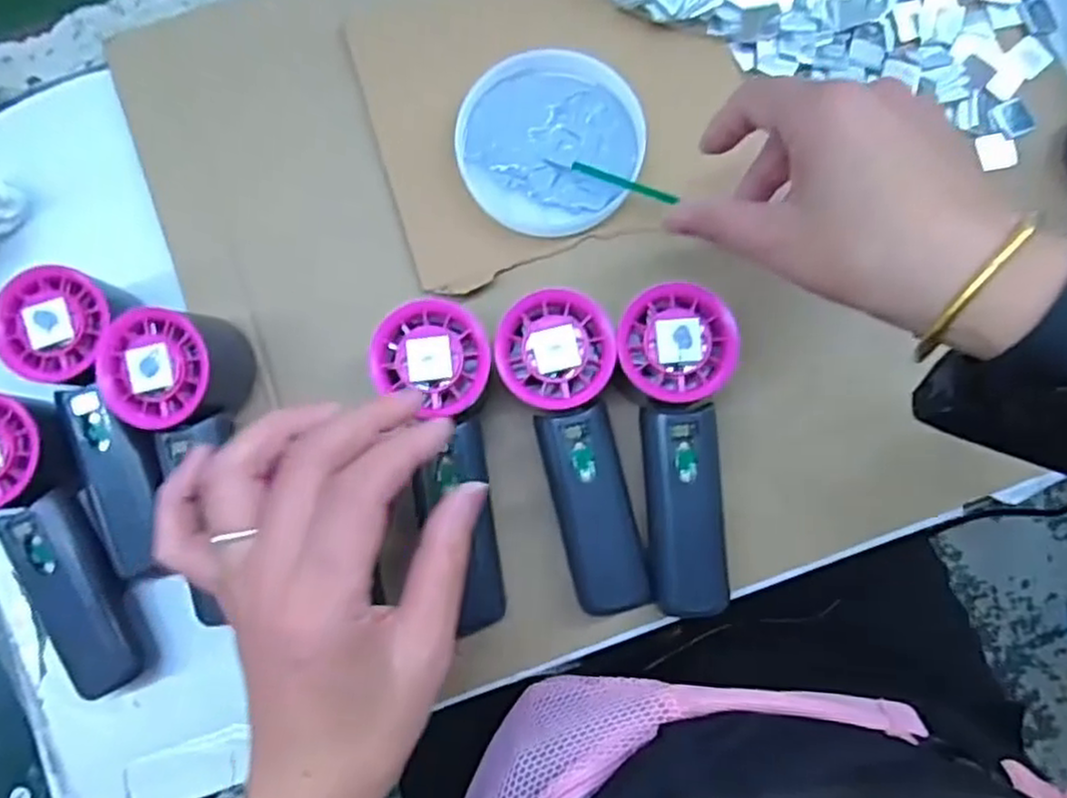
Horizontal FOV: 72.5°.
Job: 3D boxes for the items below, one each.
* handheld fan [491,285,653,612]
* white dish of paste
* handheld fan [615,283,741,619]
[{"bbox_3d":[0.020,0.028,0.363,0.053,0.050,0.153,-9,83,1],"label":"handheld fan"},{"bbox_3d":[0.010,-0.144,0.402,0.097,0.015,0.103,4,83,3],"label":"white dish of paste"},{"bbox_3d":[0.069,0.026,0.361,0.055,0.050,0.154,1,83,3],"label":"handheld fan"}]

